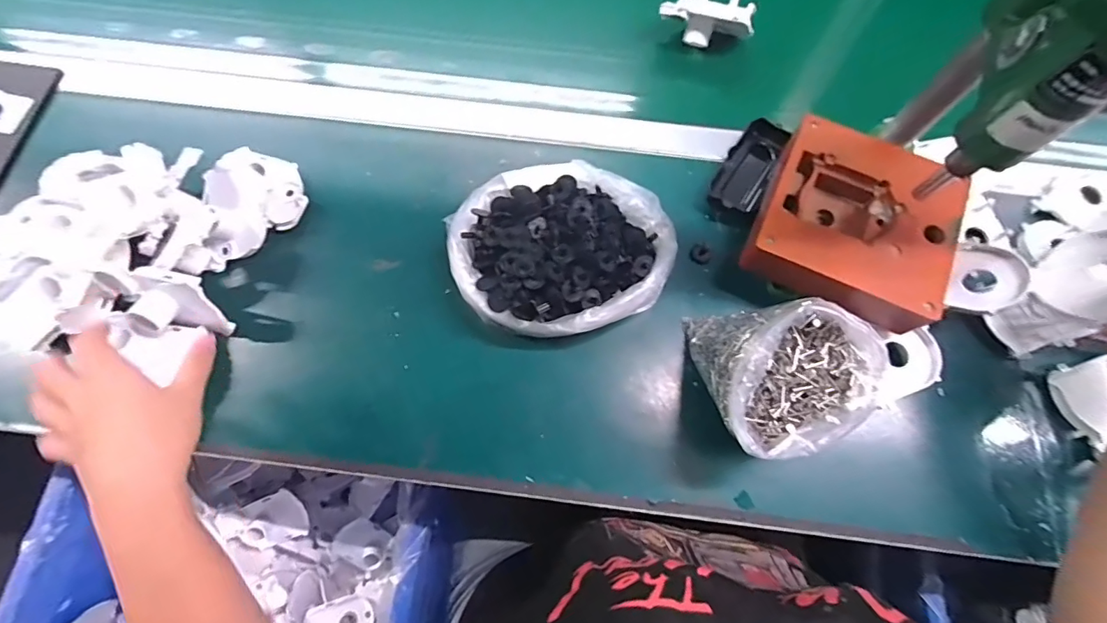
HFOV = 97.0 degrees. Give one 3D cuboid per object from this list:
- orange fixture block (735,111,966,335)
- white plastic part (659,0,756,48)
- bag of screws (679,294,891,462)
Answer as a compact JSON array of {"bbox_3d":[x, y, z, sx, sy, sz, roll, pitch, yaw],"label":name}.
[{"bbox_3d":[0.261,-0.077,0.430,0.154,0.055,0.169,25,72,7],"label":"orange fixture block"},{"bbox_3d":[0.168,-0.324,0.540,0.098,0.054,0.038,12,71,3],"label":"white plastic part"},{"bbox_3d":[0.177,0.054,0.379,0.113,0.100,0.114,-2,71,-2],"label":"bag of screws"}]

